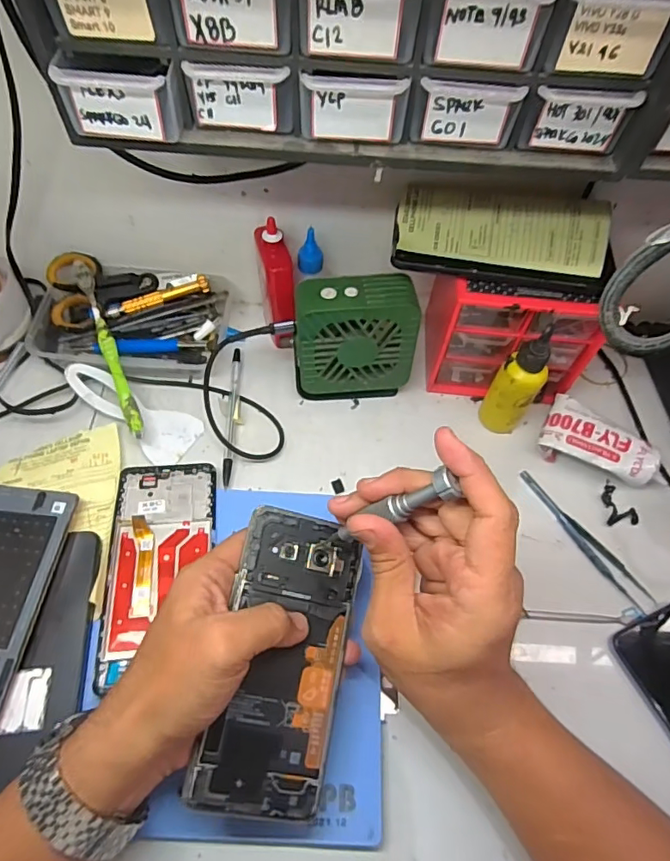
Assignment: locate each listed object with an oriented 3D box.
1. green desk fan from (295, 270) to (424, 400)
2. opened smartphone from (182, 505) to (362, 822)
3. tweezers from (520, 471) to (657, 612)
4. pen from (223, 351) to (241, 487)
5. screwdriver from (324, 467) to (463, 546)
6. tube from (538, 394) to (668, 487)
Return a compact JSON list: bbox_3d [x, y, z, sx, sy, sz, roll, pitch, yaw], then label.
[{"bbox_3d":[0.015,-0.074,0.435,0.097,0.114,0.042,-4,60,-5],"label":"green desk fan"},{"bbox_3d":[-0.029,0.130,0.302,0.073,0.004,0.159,16,68,-13],"label":"opened smartphone"},{"bbox_3d":[0.198,0.085,0.415,0.019,0.006,0.130,-32,66,-20],"label":"tweezers"},{"bbox_3d":[-0.090,-0.016,0.454,0.008,0.008,0.139,0,60,-3],"label":"pen"},{"bbox_3d":[0.025,0.047,0.289,0.017,0.113,0.013,24,55,-21],"label":"screwdriver"},{"bbox_3d":[0.229,0.015,0.441,0.100,0.032,0.056,28,62,13],"label":"tube"}]

